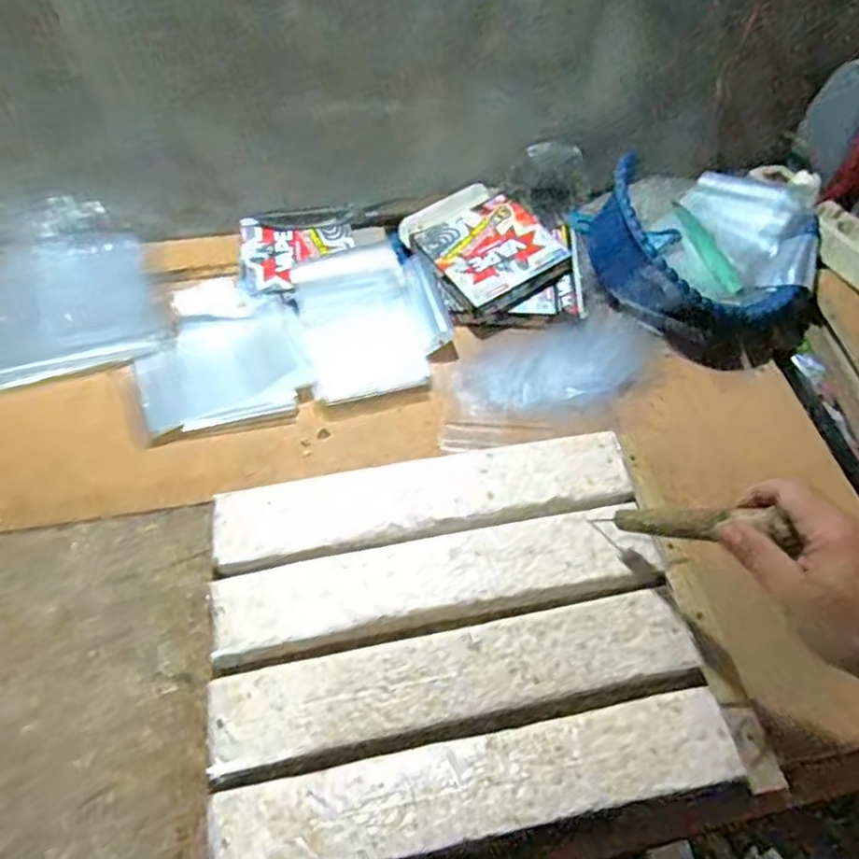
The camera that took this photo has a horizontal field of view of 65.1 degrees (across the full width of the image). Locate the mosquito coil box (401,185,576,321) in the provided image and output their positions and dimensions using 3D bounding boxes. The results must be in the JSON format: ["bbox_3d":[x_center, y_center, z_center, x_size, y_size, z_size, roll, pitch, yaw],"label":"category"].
[{"bbox_3d":[0.061,-0.223,0.817,0.151,0.035,0.187,-31,58,-17],"label":"mosquito coil box"}]

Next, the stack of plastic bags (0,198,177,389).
[{"bbox_3d":[-0.446,-0.156,0.783,0.262,0.035,0.213,-12,69,-7],"label":"stack of plastic bags"}]

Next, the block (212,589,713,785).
[{"bbox_3d":[0.023,0.200,0.525,0.371,0.045,0.076,-10,56,-7],"label":"block"}]

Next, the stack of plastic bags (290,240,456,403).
[{"bbox_3d":[-0.069,-0.132,0.767,0.164,0.040,0.200,-16,57,-12],"label":"stack of plastic bags"}]

